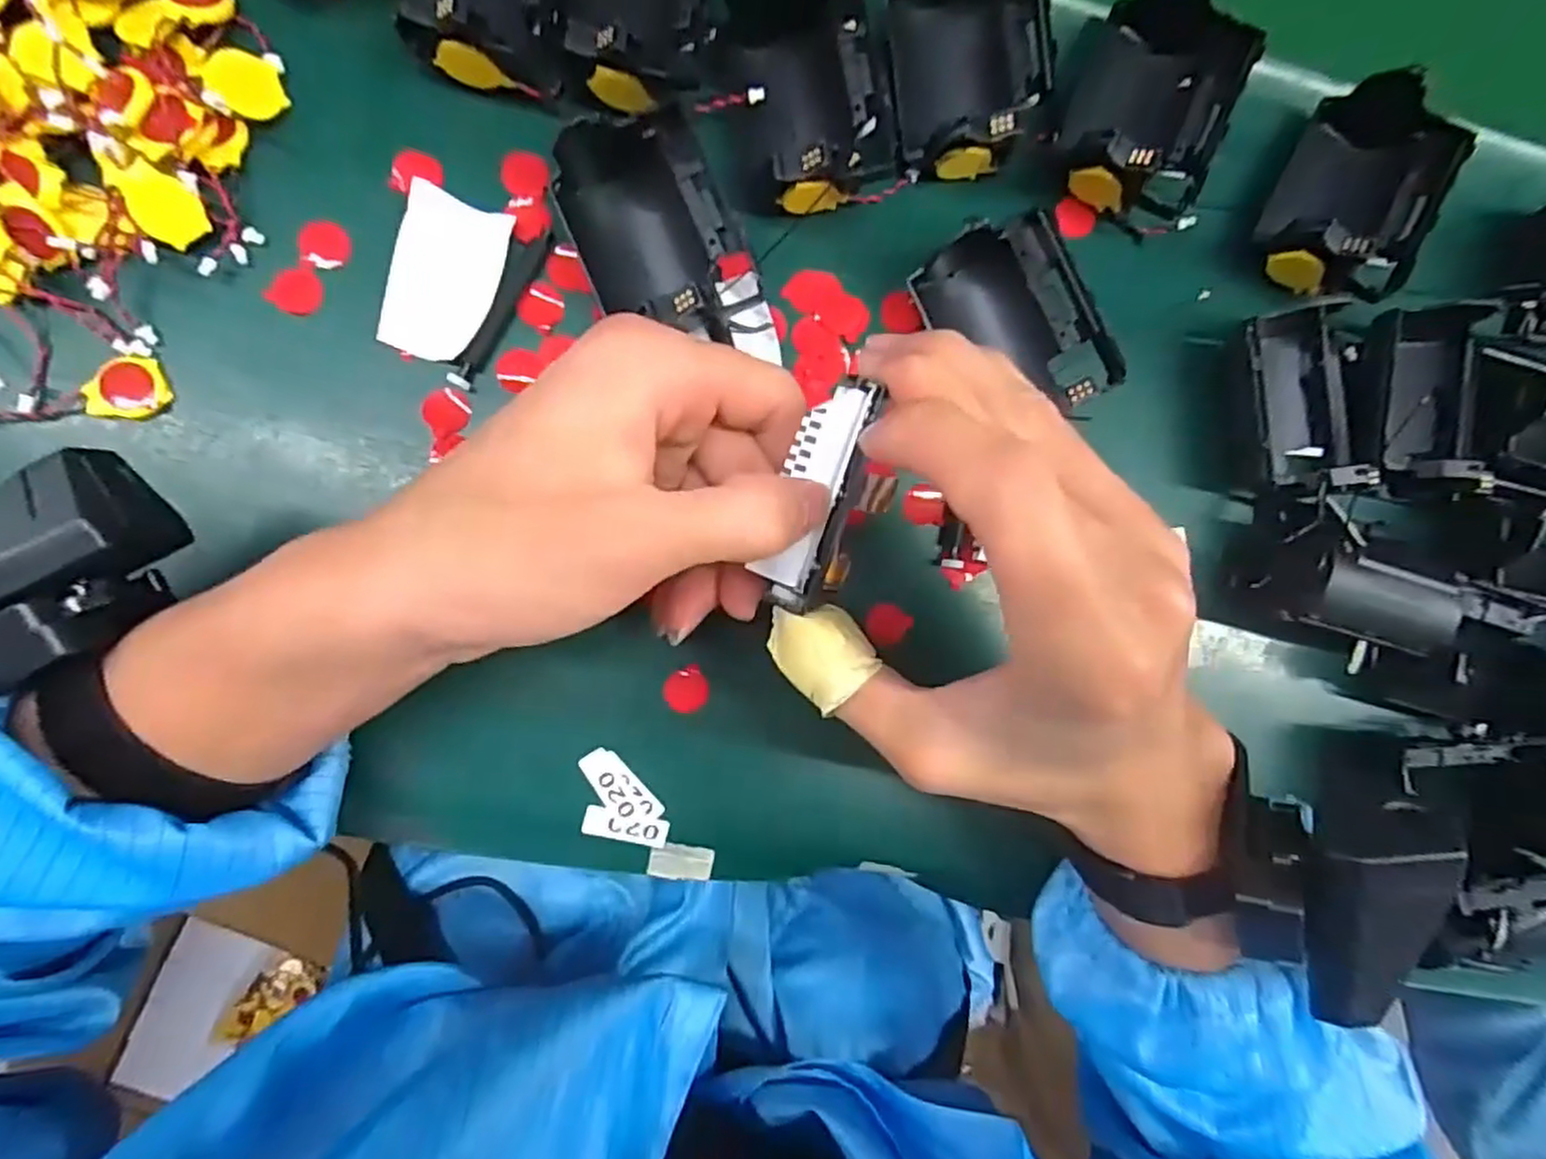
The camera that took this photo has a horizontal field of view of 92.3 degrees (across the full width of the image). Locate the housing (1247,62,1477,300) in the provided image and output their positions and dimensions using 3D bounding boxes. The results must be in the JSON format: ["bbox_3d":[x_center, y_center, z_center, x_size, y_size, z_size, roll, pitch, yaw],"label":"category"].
[{"bbox_3d":[0.226,-0.148,0.288,0.051,0.036,0.072,25,85,-7],"label":"housing"}]

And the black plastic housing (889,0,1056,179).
[{"bbox_3d":[0.071,-0.188,0.267,0.051,0.039,0.076,-5,89,-9],"label":"black plastic housing"}]

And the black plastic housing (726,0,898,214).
[{"bbox_3d":[0.010,-0.170,0.259,0.050,0.038,0.076,-4,89,-9],"label":"black plastic housing"}]

